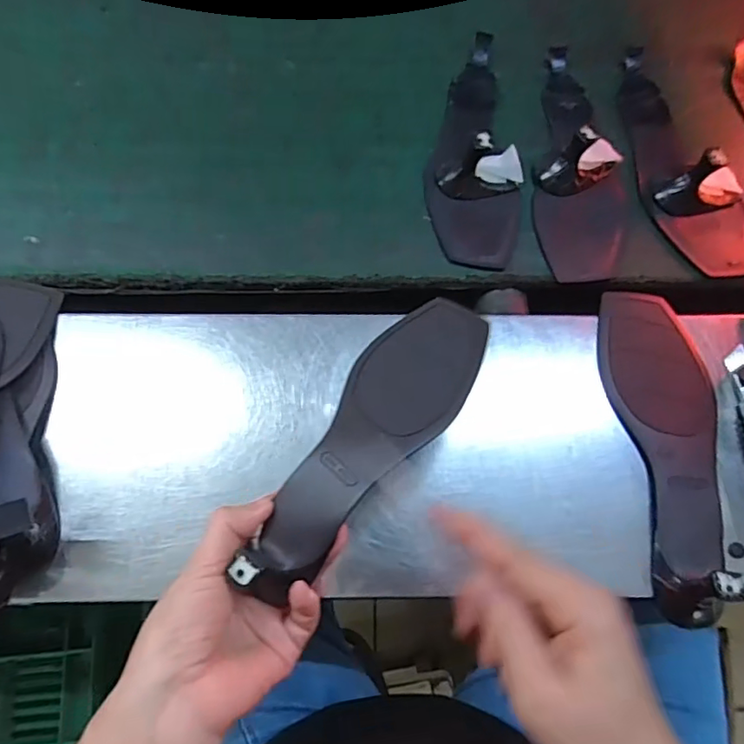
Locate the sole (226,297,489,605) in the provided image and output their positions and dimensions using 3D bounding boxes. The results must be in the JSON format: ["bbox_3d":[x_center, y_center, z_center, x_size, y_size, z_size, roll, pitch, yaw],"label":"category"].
[{"bbox_3d":[0.000,0.037,0.332,0.067,0.043,0.213,34,71,12],"label":"sole"}]

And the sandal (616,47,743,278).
[{"bbox_3d":[0.270,-0.189,0.466,0.092,0.043,0.230,-12,72,-5],"label":"sandal"}]

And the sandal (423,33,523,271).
[{"bbox_3d":[0.093,-0.200,0.468,0.078,0.048,0.225,10,71,2],"label":"sandal"}]

